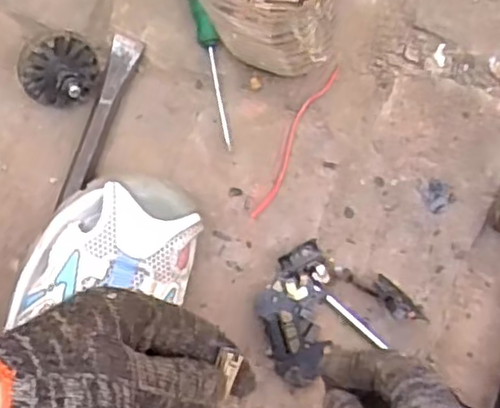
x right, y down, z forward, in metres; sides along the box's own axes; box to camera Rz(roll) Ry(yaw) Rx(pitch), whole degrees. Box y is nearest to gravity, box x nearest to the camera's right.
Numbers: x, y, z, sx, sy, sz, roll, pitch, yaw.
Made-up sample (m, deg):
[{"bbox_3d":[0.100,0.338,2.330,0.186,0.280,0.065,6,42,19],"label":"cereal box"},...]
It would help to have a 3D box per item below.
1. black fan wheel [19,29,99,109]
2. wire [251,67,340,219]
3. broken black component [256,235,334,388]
[{"bbox_3d":[-0.138,-0.097,0.487,0.050,0.045,0.050,0,90,1],"label":"black fan wheel"},{"bbox_3d":[0.033,-0.047,0.508,0.015,0.004,0.128,27,89,0],"label":"wire"},{"bbox_3d":[0.032,0.082,0.500,0.049,0.017,0.102,3,95,0],"label":"broken black component"}]

